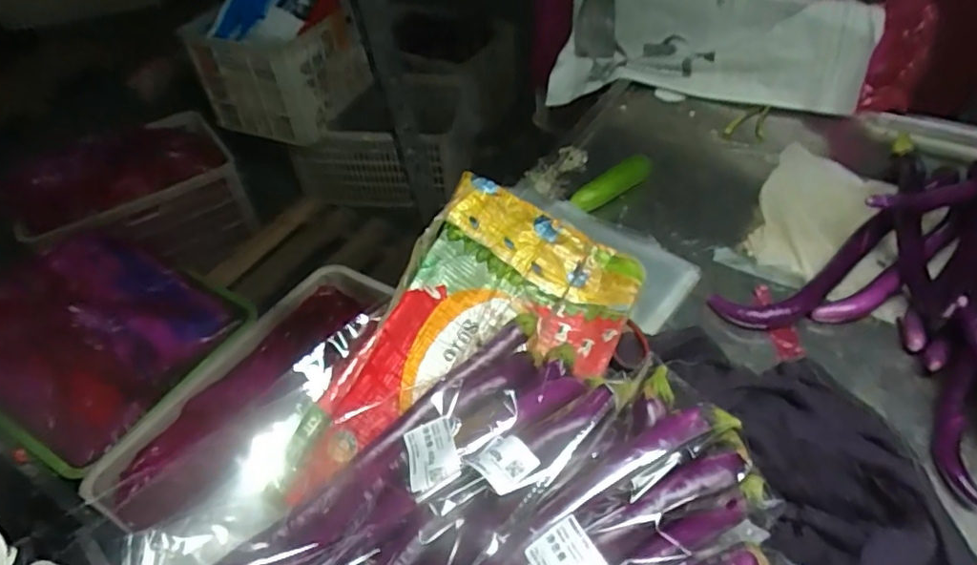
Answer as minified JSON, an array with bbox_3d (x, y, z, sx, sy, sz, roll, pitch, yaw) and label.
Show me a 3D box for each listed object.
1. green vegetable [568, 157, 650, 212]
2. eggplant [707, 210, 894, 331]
[{"bbox_3d":[0.166,-0.129,0.778,0.135,0.036,0.025,-29,52,-22],"label":"green vegetable"},{"bbox_3d":[0.363,-0.007,0.642,0.241,0.030,0.075,-18,48,-13],"label":"eggplant"}]

